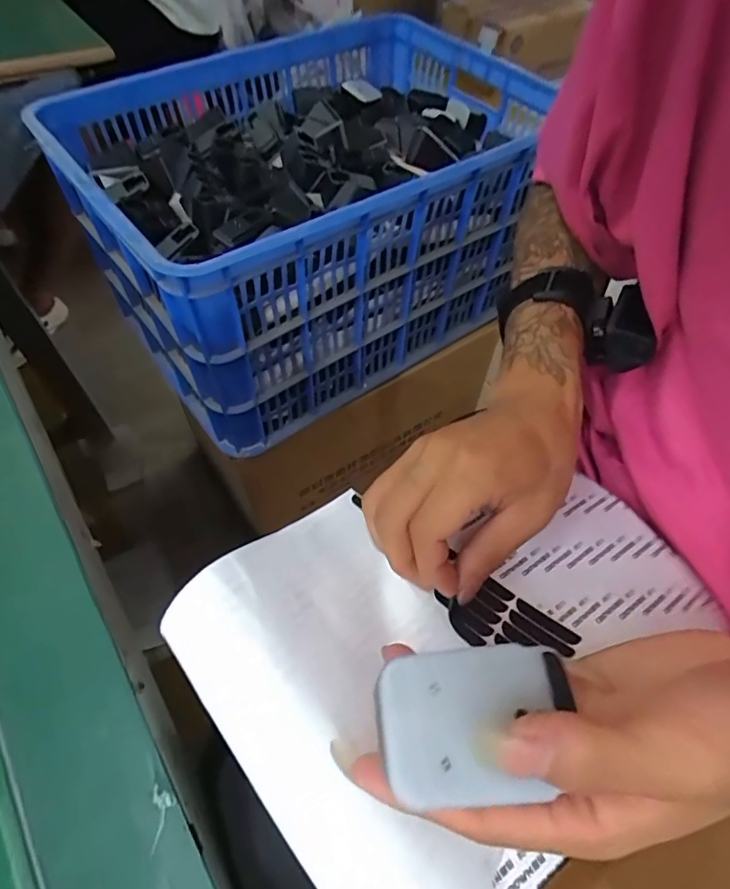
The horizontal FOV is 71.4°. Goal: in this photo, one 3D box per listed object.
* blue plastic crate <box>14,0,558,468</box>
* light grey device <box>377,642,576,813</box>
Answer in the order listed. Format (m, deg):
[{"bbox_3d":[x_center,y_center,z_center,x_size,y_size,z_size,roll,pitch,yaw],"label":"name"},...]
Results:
[{"bbox_3d":[-0.064,-0.330,0.736,0.580,0.291,0.409,-30,63,-20],"label":"blue plastic crate"},{"bbox_3d":[0.037,0.088,0.163,0.064,0.012,0.043,-6,57,-6],"label":"light grey device"}]

